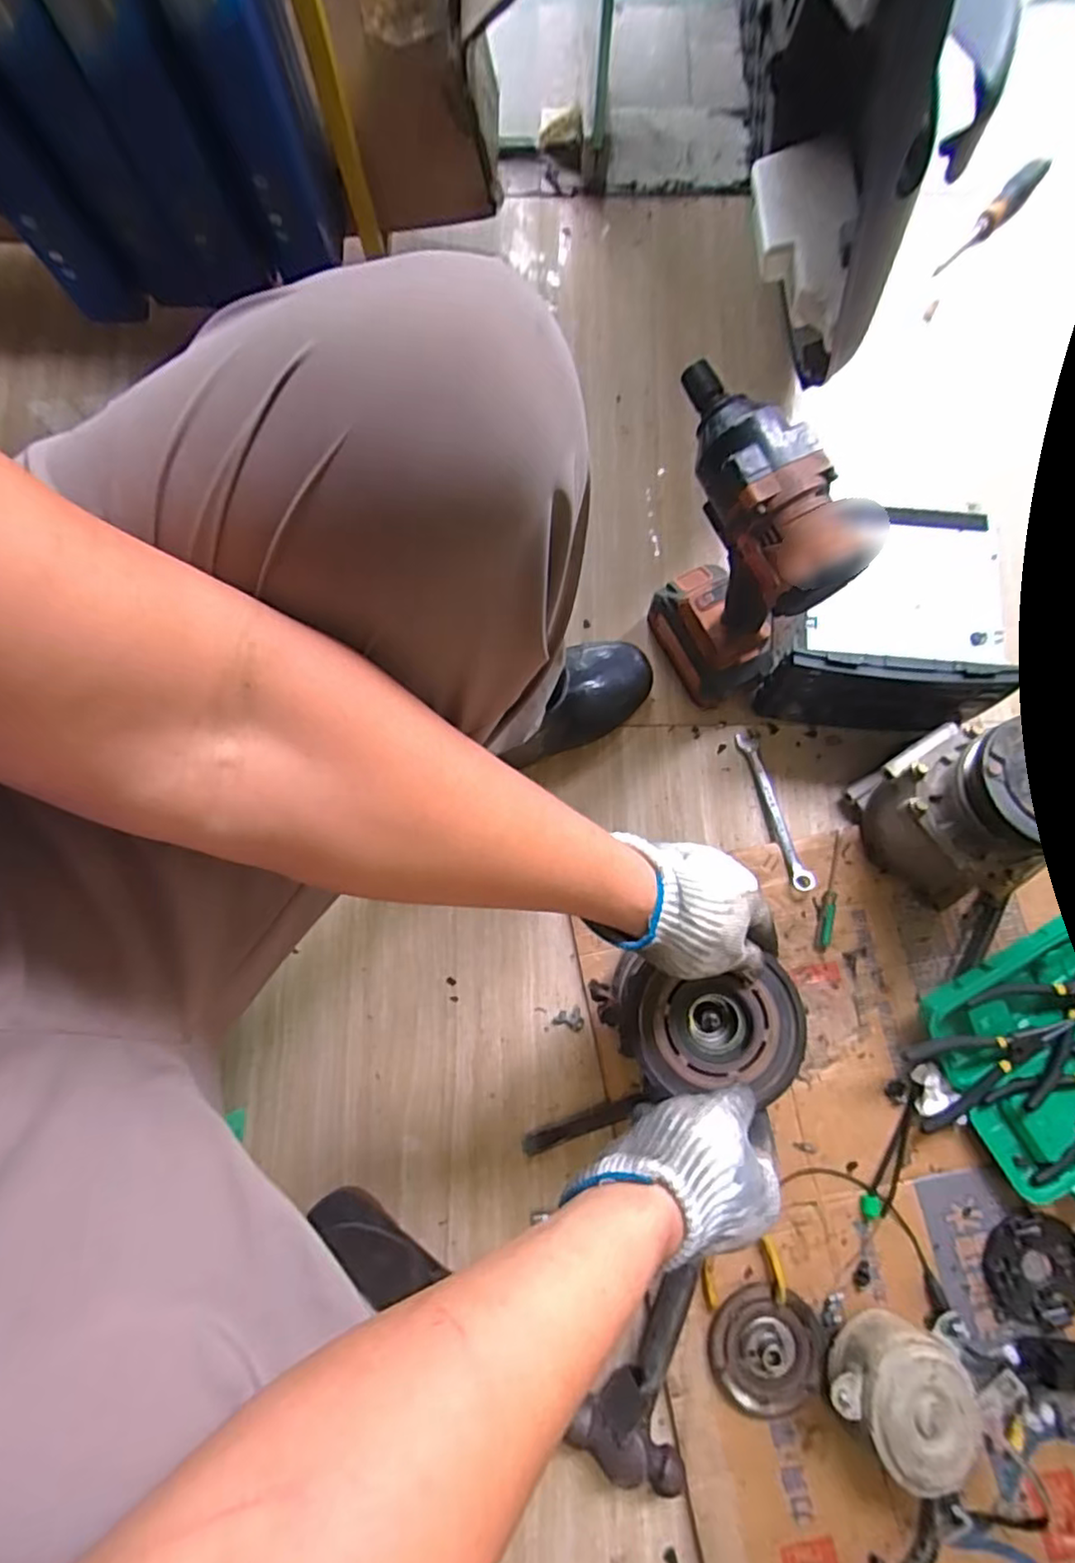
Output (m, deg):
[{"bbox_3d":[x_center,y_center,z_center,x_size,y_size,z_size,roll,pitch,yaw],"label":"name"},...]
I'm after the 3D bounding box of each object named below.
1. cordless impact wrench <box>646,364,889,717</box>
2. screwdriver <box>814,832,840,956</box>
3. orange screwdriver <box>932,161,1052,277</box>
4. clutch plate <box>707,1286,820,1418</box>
[{"bbox_3d":[0.155,-0.189,0.581,0.075,0.286,0.192,-32,82,-5],"label":"cordless impact wrench"},{"bbox_3d":[0.296,0.111,0.664,0.016,0.008,0.121,12,80,4],"label":"screwdriver"},{"bbox_3d":[0.553,-0.686,0.807,0.024,0.041,0.199,42,83,8],"label":"orange screwdriver"},{"bbox_3d":[0.197,0.499,0.573,0.089,0.015,0.099,-9,79,0],"label":"clutch plate"}]

